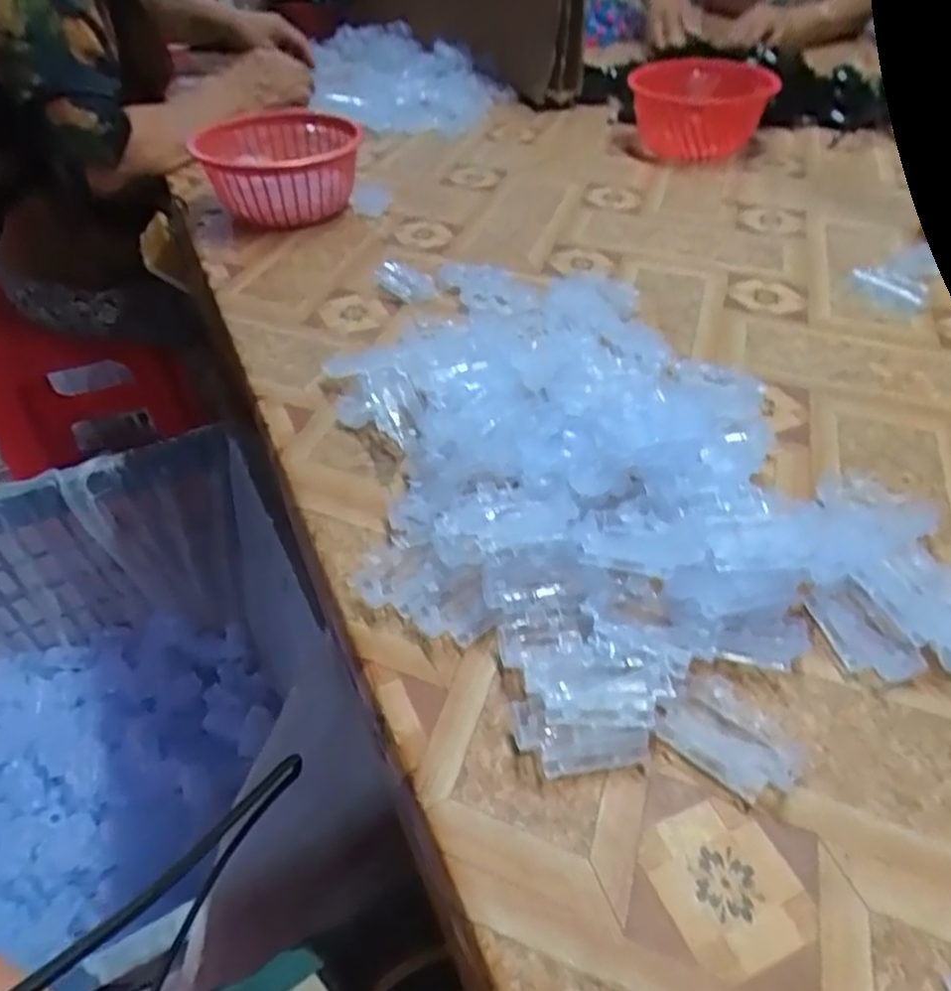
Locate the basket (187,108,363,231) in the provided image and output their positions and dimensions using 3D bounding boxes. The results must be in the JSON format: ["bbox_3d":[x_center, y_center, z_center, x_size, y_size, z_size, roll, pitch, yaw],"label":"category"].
[{"bbox_3d":[-0.221,-0.368,0.809,0.183,0.091,0.195,-6,45,-4],"label":"basket"}]

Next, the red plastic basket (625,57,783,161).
[{"bbox_3d":[0.290,-0.506,0.919,0.177,0.081,0.142,12,46,14],"label":"red plastic basket"}]

